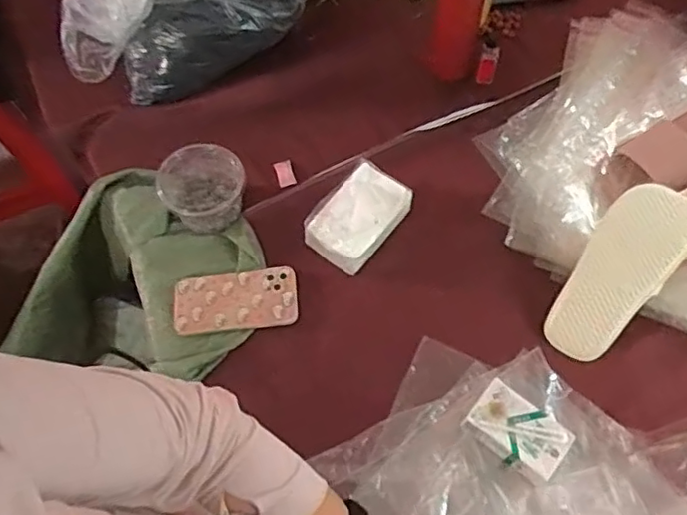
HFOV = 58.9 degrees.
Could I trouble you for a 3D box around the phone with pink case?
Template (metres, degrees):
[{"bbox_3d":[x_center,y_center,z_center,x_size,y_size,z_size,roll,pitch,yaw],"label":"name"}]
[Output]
[{"bbox_3d":[-0.144,0.058,0.809,0.163,0.010,0.082,-7,64,0],"label":"phone with pink case"}]

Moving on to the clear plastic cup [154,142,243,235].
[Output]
[{"bbox_3d":[-0.194,-0.097,0.839,0.110,0.075,0.107,-1,64,3],"label":"clear plastic cup"}]

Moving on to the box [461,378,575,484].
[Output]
[{"bbox_3d":[0.202,0.202,0.705,0.108,0.039,0.066,35,71,18],"label":"box"}]

